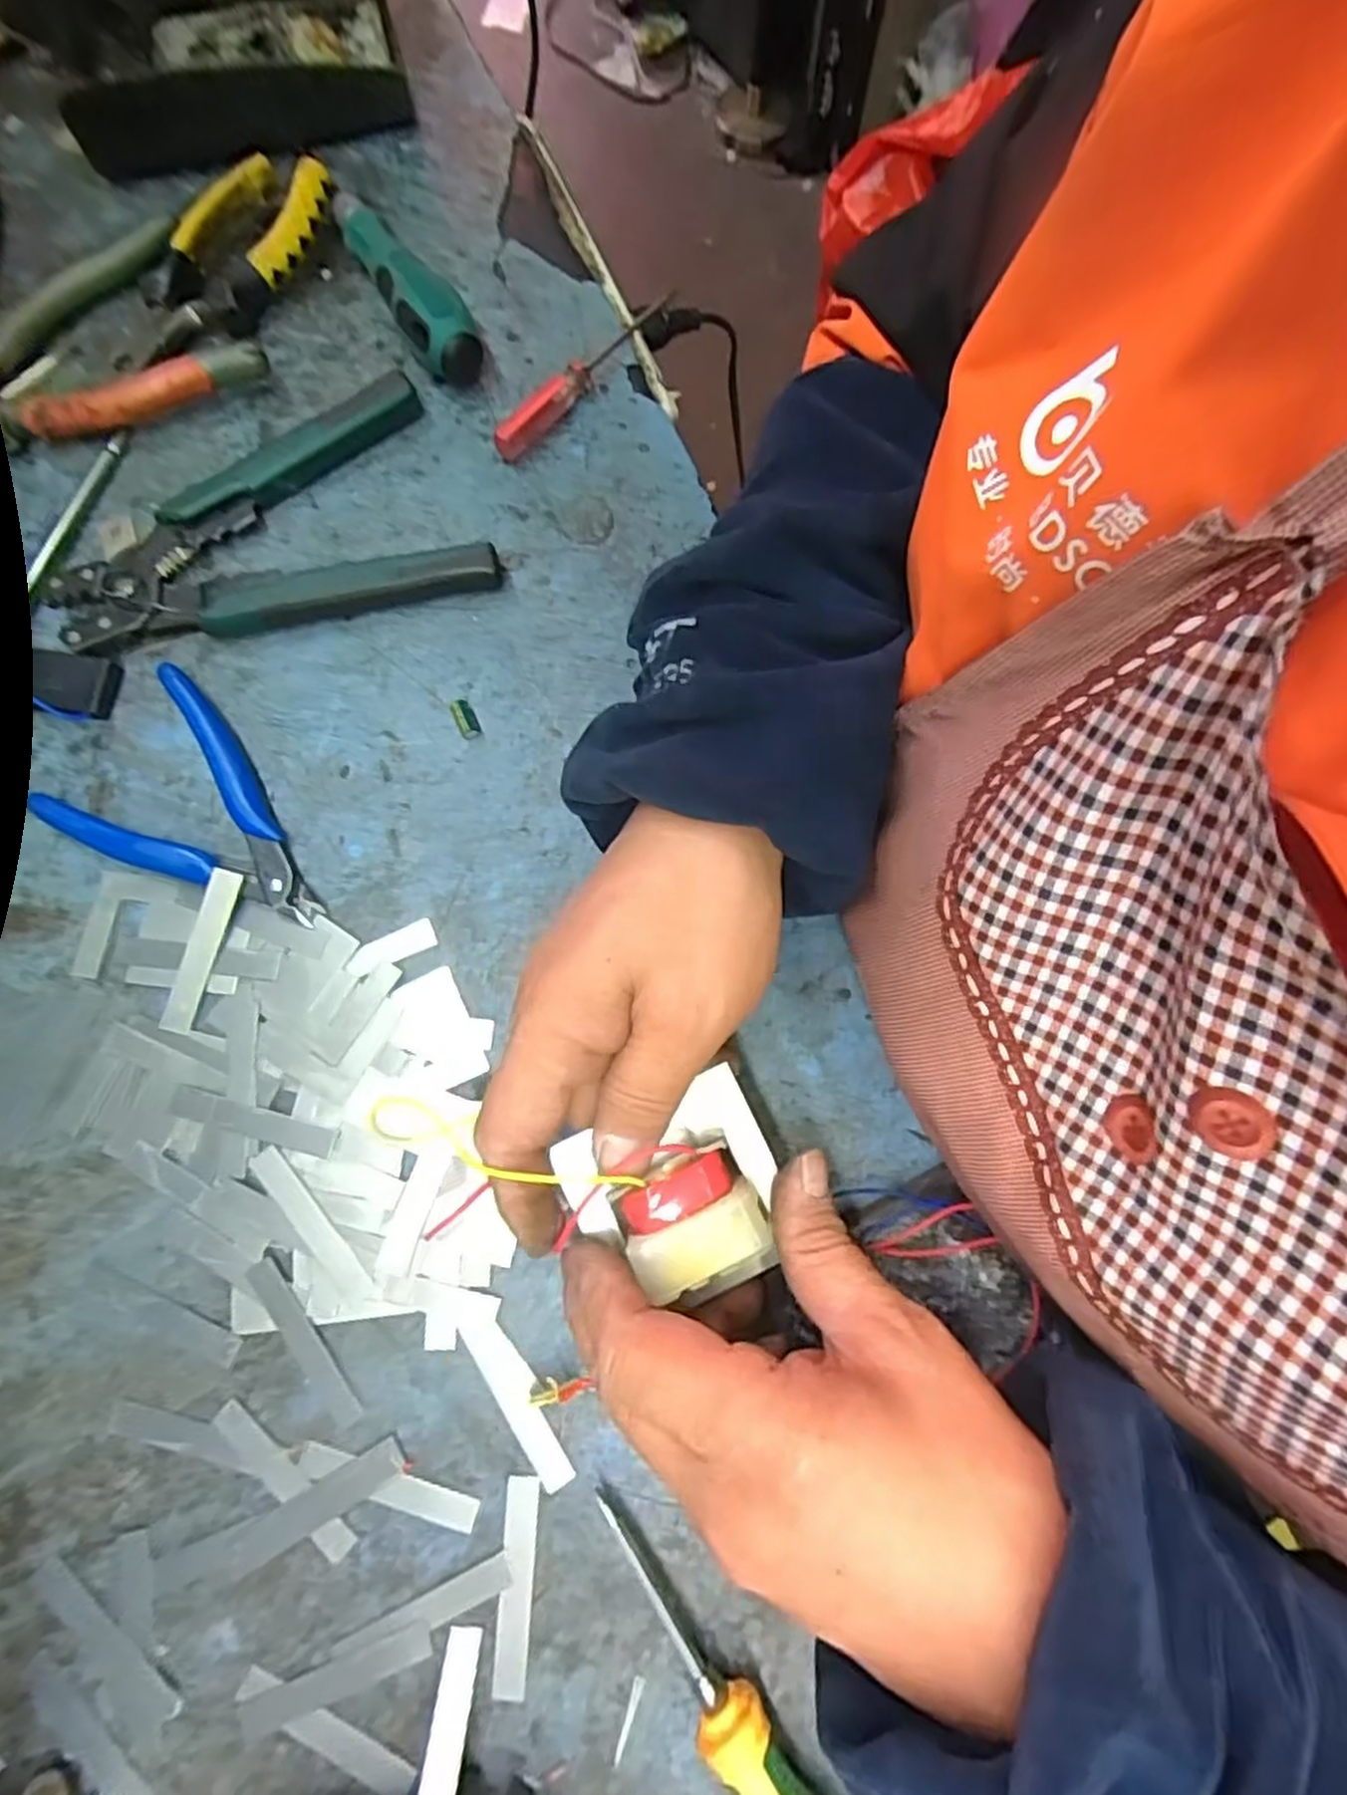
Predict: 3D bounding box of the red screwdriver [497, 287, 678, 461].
[{"bbox_3d":[-0.039,-0.248,0.367,0.016,0.013,0.121,42,80,7],"label":"red screwdriver"}]

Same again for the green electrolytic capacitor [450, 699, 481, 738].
[{"bbox_3d":[-0.089,-0.077,0.334,0.008,0.009,0.015,-26,80,-7],"label":"green electrolytic capacitor"}]

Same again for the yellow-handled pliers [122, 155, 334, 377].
[{"bbox_3d":[-0.213,-0.298,0.367,0.048,0.025,0.129,31,79,5],"label":"yellow-handled pliers"}]

